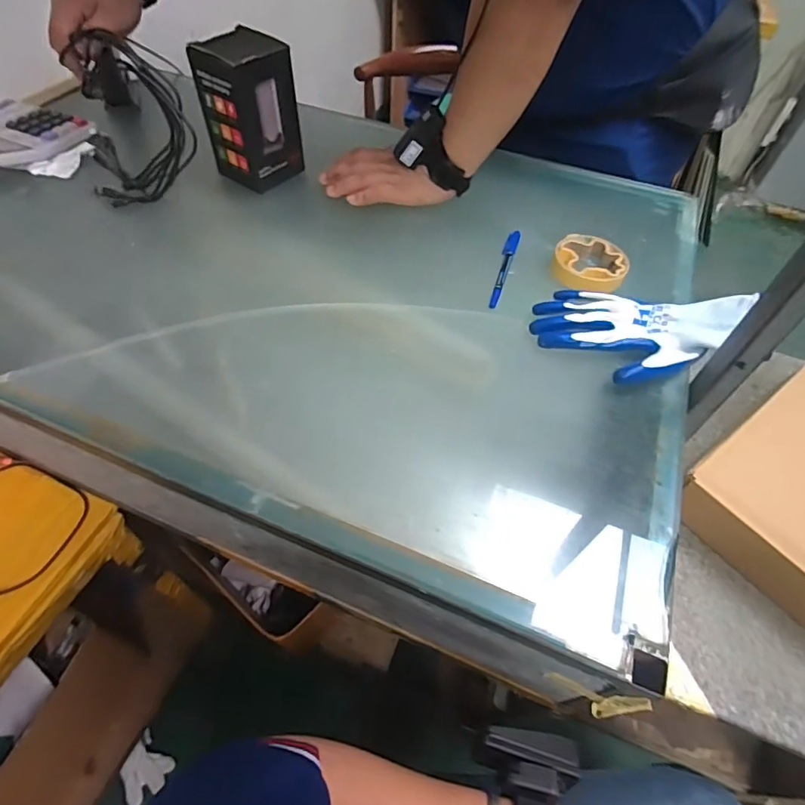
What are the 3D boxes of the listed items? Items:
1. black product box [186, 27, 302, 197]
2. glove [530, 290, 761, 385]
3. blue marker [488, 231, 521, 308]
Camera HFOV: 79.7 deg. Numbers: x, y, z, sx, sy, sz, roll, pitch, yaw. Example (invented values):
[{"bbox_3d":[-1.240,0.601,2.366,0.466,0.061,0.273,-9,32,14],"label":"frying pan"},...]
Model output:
[{"bbox_3d":[-0.190,-0.361,0.602,0.079,0.149,0.092,31,59,18],"label":"black product box"},{"bbox_3d":[0.233,-0.065,0.475,0.197,0.030,0.103,8,63,6],"label":"glove"},{"bbox_3d":[0.120,-0.158,0.556,0.016,0.009,0.138,15,55,7],"label":"blue marker"}]

